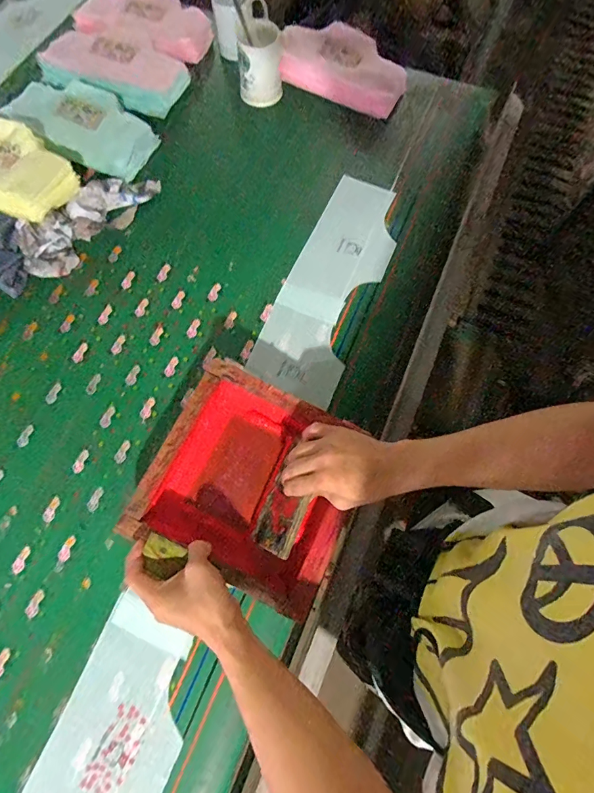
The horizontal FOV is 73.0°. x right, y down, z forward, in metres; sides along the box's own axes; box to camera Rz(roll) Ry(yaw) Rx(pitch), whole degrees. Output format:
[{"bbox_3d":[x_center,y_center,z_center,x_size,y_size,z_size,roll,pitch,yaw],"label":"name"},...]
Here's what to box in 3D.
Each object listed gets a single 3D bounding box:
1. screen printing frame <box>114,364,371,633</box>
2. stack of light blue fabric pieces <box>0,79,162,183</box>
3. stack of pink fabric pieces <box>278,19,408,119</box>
[{"bbox_3d":[-0.052,0.110,0.529,0.255,0.064,0.248,24,73,7],"label":"screen printing frame"},{"bbox_3d":[-0.420,-0.528,0.789,0.276,0.058,0.162,31,74,9],"label":"stack of light blue fabric pieces"},{"bbox_3d":[0.102,-0.692,0.838,0.258,0.066,0.135,23,73,7],"label":"stack of pink fabric pieces"}]

